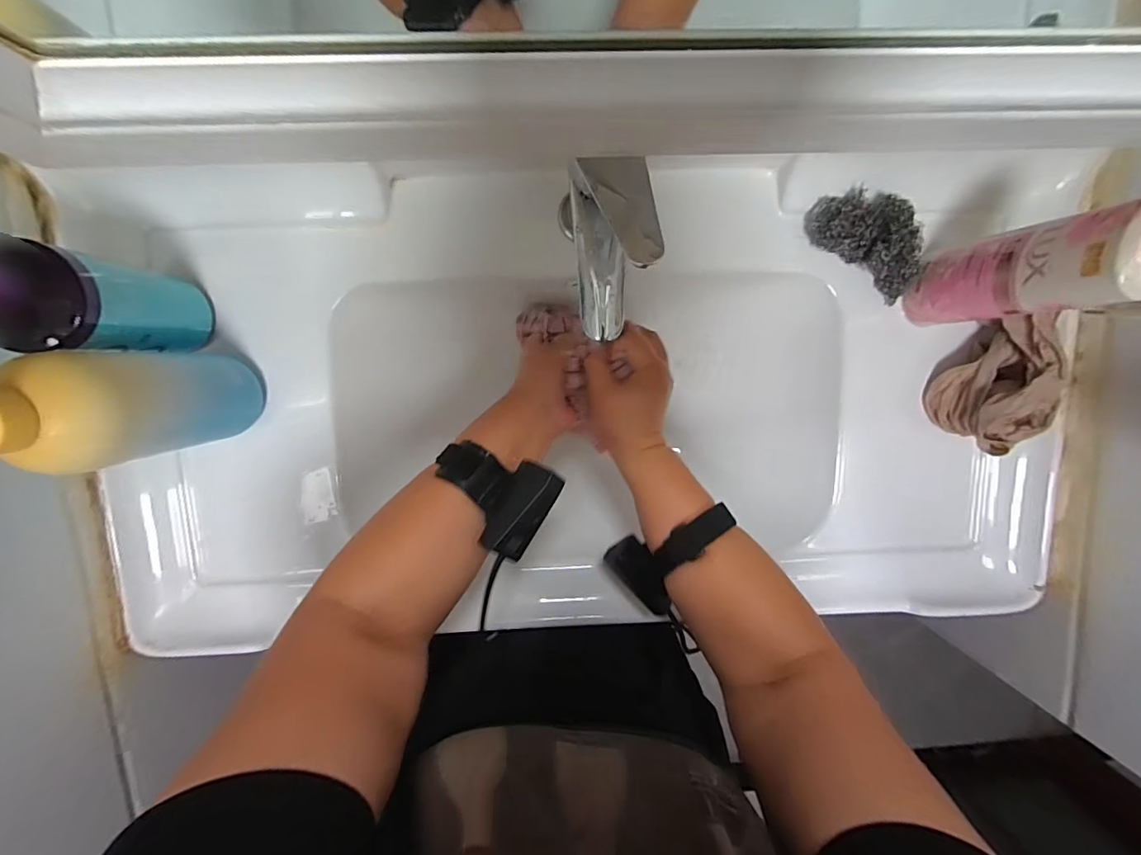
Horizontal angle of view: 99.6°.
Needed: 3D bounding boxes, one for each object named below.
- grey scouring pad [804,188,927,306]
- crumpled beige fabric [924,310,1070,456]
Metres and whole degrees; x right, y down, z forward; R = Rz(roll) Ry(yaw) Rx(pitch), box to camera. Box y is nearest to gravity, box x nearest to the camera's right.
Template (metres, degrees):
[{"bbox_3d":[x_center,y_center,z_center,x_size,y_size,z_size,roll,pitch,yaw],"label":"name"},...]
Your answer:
[{"bbox_3d":[0.278,-0.176,0.442,0.114,0.038,0.068,30,96,-6],"label":"grey scouring pad"},{"bbox_3d":[0.391,-0.044,0.444,0.076,0.071,0.119,-11,99,-1],"label":"crumpled beige fabric"}]

